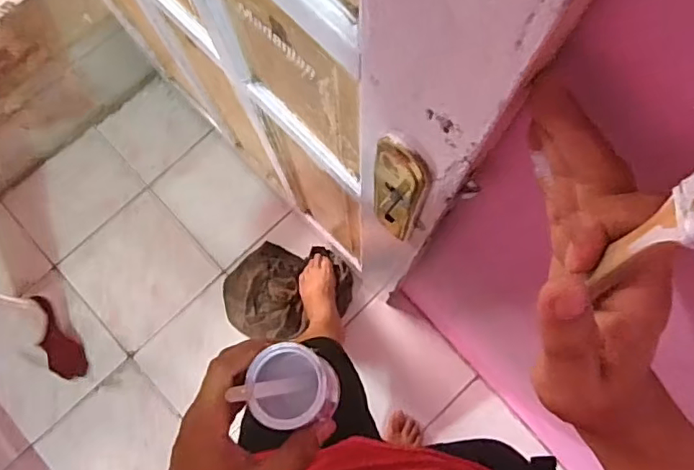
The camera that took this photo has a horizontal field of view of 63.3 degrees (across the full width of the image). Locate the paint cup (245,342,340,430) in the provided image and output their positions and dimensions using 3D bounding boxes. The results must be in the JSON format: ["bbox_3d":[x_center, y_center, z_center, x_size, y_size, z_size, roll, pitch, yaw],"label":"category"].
[{"bbox_3d":[-0.042,0.107,0.403,0.052,0.045,0.057,0,78,1],"label":"paint cup"}]

